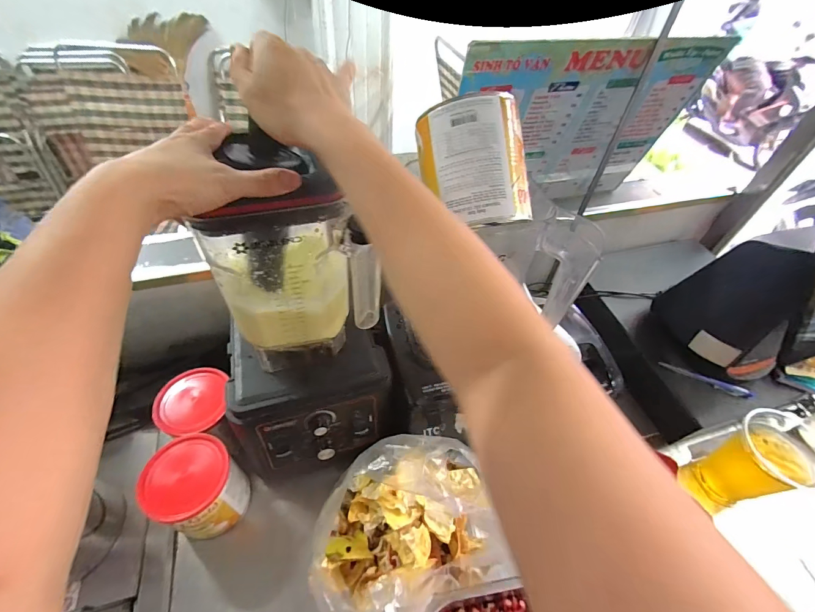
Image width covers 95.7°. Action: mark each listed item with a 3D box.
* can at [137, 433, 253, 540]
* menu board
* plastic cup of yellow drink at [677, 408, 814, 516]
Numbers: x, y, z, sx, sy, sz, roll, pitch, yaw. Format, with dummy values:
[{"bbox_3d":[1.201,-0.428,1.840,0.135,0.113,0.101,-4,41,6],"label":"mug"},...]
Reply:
[{"bbox_3d":[-0.276,0.246,0.496,0.103,0.125,0.097,2,49,-3],"label":"can"},{"bbox_3d":[0.255,-0.277,0.596,0.406,0.280,0.016,-11,66,-13],"label":"menu board"},{"bbox_3d":[0.516,0.243,0.567,0.098,0.151,0.093,-20,54,-20],"label":"plastic cup of yellow drink"}]

